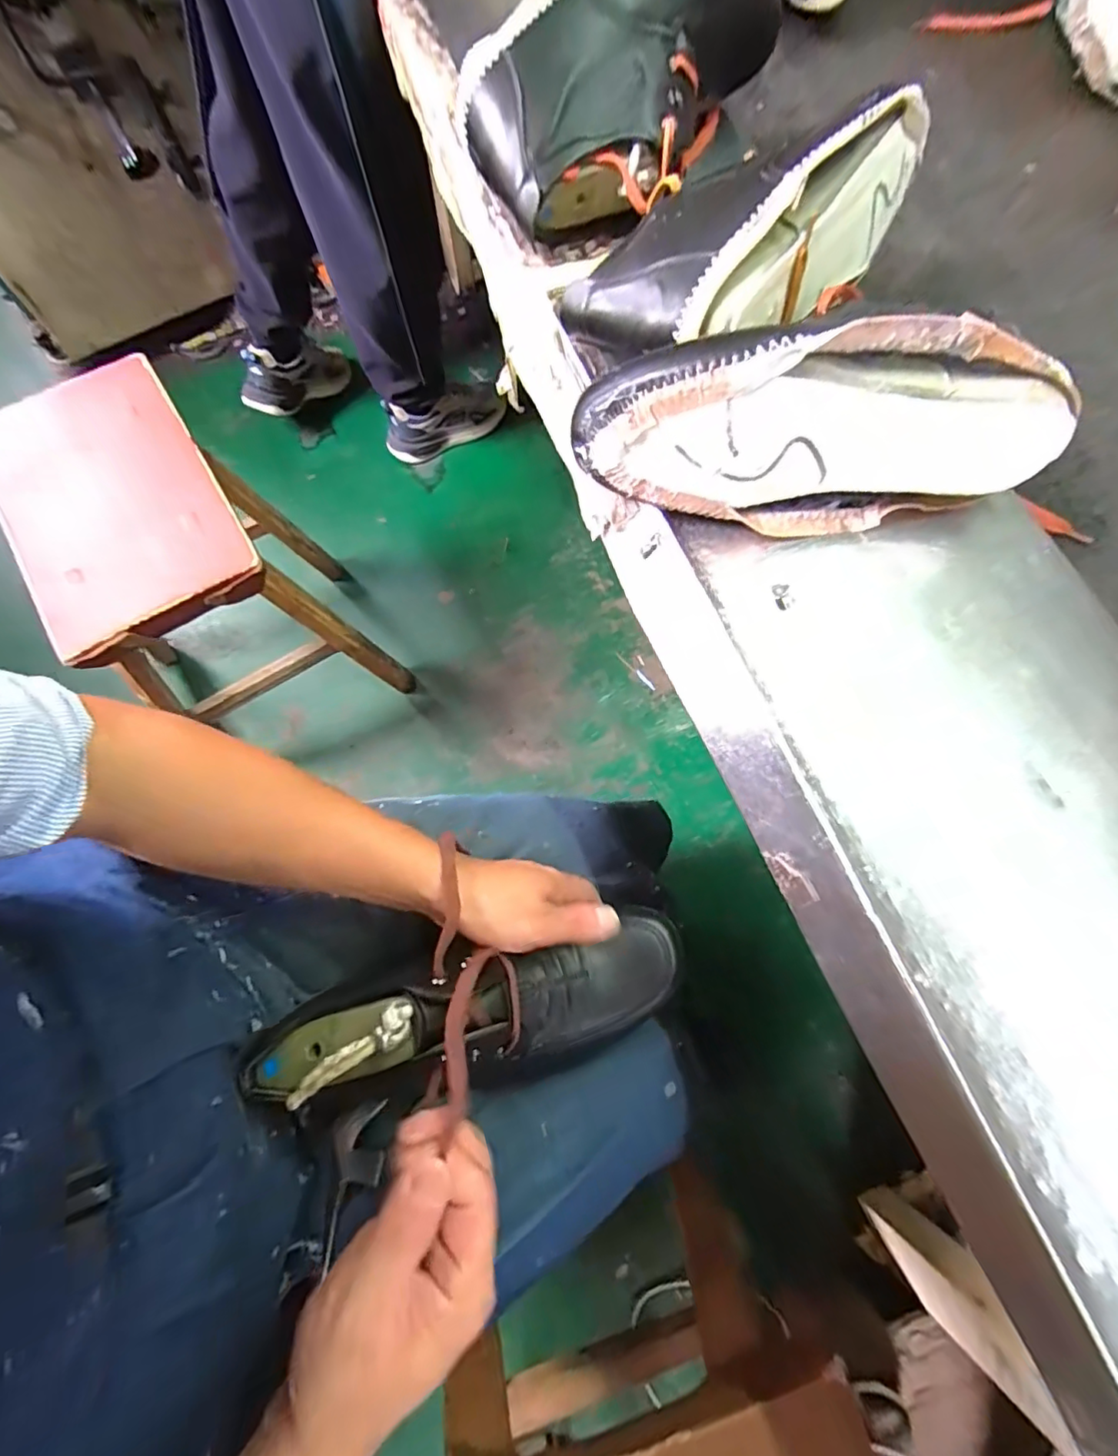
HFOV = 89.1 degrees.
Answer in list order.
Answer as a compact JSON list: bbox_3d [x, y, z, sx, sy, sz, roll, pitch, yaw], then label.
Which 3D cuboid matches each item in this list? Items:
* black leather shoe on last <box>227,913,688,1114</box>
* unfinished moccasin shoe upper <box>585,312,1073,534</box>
[{"bbox_3d":[-0.047,0.188,0.364,0.264,0.095,0.088,-5,72,-19],"label":"black leather shoe on last"},{"bbox_3d":[0.135,-0.156,0.315,0.250,0.133,0.049,2,71,0],"label":"unfinished moccasin shoe upper"}]

